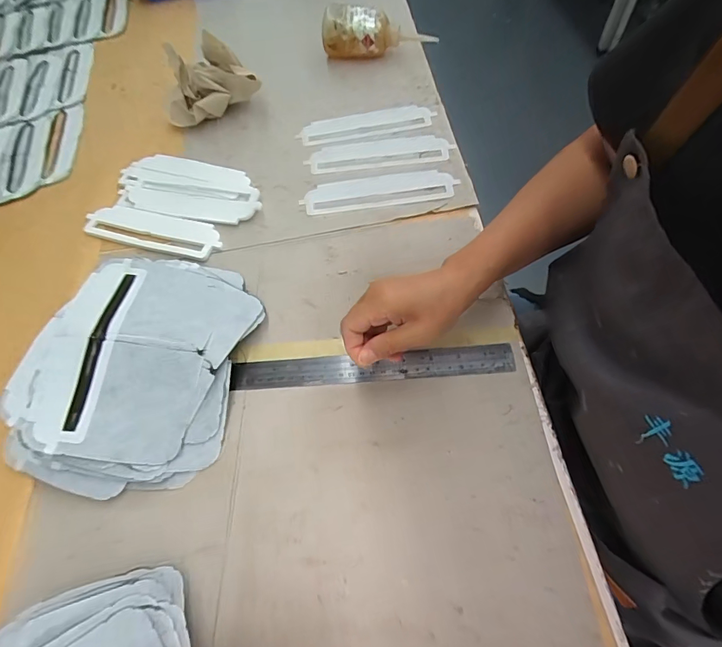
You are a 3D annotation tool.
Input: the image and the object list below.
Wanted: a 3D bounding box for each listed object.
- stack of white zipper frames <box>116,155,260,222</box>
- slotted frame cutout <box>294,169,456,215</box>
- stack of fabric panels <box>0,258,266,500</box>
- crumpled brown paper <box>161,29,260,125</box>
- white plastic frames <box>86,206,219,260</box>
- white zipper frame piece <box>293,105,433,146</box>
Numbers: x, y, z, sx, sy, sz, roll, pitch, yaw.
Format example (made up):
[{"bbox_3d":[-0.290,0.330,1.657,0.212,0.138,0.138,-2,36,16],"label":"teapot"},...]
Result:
[{"bbox_3d":[-0.225,-0.179,0.550,0.213,0.013,0.091,15,62,13],"label":"stack of white zipper frames"},{"bbox_3d":[0.021,-0.164,0.521,0.185,0.005,0.056,-6,58,5],"label":"slotted frame cutout"},{"bbox_3d":[-0.210,0.031,0.405,0.186,0.053,0.247,8,61,9],"label":"stack of fabric panels"},{"bbox_3d":[-0.217,-0.341,0.599,0.134,0.088,0.060,-23,61,-9],"label":"crumpled brown paper"},{"bbox_3d":[-0.257,-0.115,0.525,0.184,0.009,0.052,15,62,13],"label":"white plastic frames"},{"bbox_3d":[0.006,-0.279,0.590,0.185,0.006,0.051,-7,60,3],"label":"white zipper frame piece"}]

